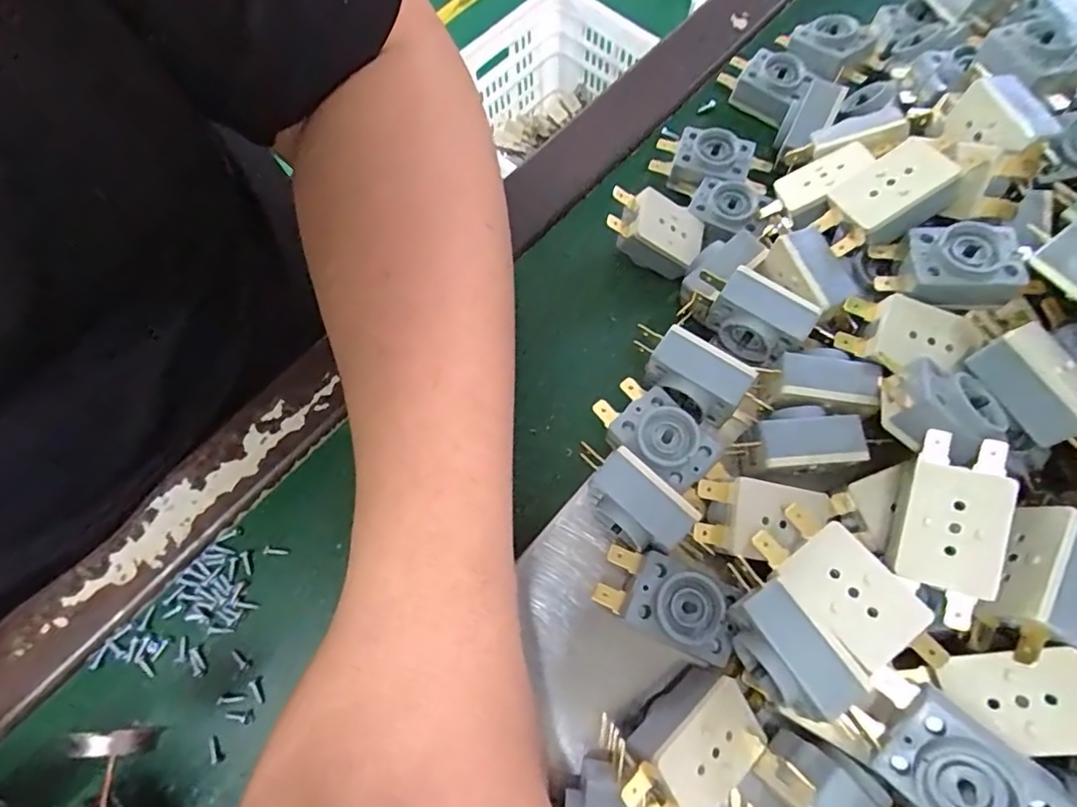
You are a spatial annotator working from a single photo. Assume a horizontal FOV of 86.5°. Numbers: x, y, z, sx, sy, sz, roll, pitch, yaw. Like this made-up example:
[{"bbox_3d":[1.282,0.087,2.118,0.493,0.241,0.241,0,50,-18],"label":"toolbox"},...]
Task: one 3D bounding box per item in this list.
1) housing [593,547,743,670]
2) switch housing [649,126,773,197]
[{"bbox_3d":[0.044,0.070,0.200,0.047,0.023,0.026,25,72,11],"label":"housing"},{"bbox_3d":[0.087,-0.120,0.290,0.056,0.021,0.030,15,70,7],"label":"switch housing"}]

